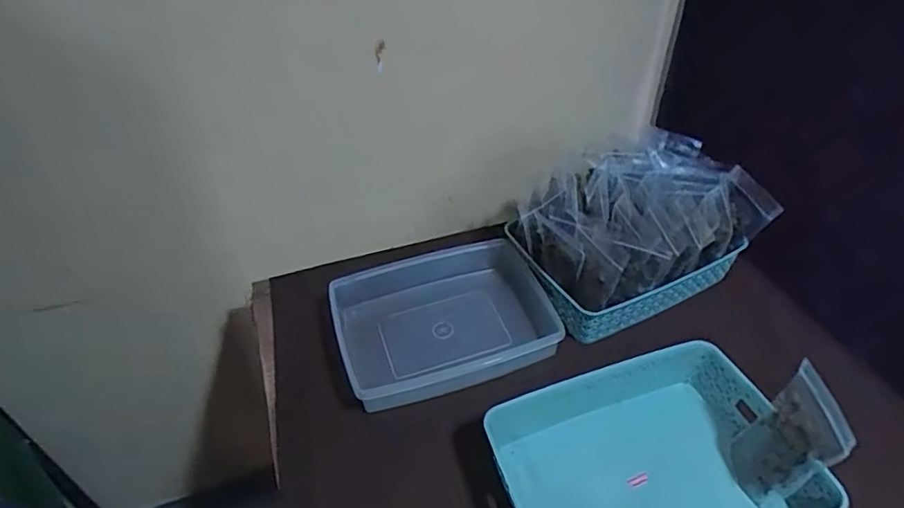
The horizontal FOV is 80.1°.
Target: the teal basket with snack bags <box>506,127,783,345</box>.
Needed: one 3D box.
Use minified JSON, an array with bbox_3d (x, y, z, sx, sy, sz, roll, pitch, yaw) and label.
[{"bbox_3d":[0.277,-0.039,0.832,0.324,0.148,0.234,-21,46,-20],"label":"teal basket with snack bags"}]

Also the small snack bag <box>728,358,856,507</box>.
[{"bbox_3d":[0.355,0.203,0.580,0.024,0.158,0.086,9,42,-9],"label":"small snack bag"}]

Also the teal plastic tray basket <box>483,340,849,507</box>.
[{"bbox_3d":[0.219,0.236,0.605,0.315,0.071,0.228,-12,43,-12],"label":"teal plastic tray basket"}]

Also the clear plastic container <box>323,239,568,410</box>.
[{"bbox_3d":[-0.011,0.095,0.789,0.306,0.071,0.226,-16,44,-16],"label":"clear plastic container"}]

